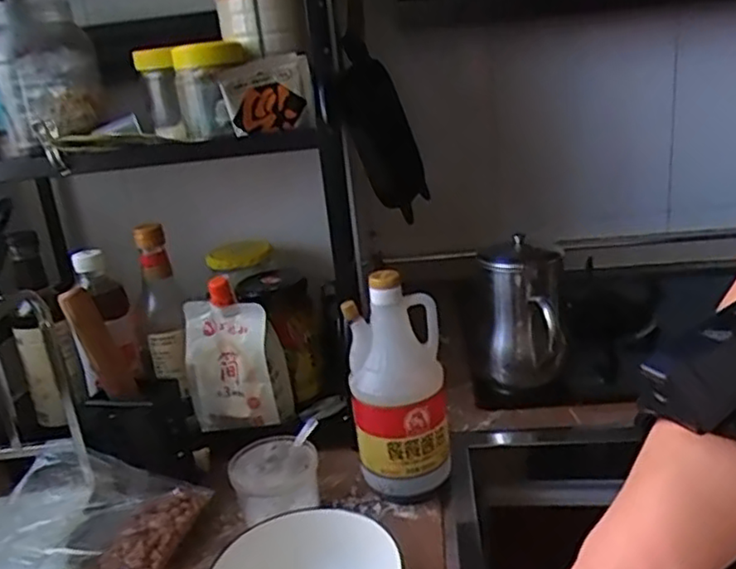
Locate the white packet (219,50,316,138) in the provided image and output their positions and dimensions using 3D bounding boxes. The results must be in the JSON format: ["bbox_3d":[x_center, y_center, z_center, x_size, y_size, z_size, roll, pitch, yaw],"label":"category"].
[{"bbox_3d":[-0.101,-0.191,0.666,0.086,0.072,0.020,-9,19,-8],"label":"white packet"}]

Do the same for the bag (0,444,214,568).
[{"bbox_3d":[-0.253,0.211,0.612,0.174,0.072,0.108,0,20,18],"label":"bag"}]

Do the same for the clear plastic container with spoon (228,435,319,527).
[{"bbox_3d":[-0.084,0.191,0.620,0.080,0.068,0.078,-15,21,-24],"label":"clear plastic container with spoon"}]

